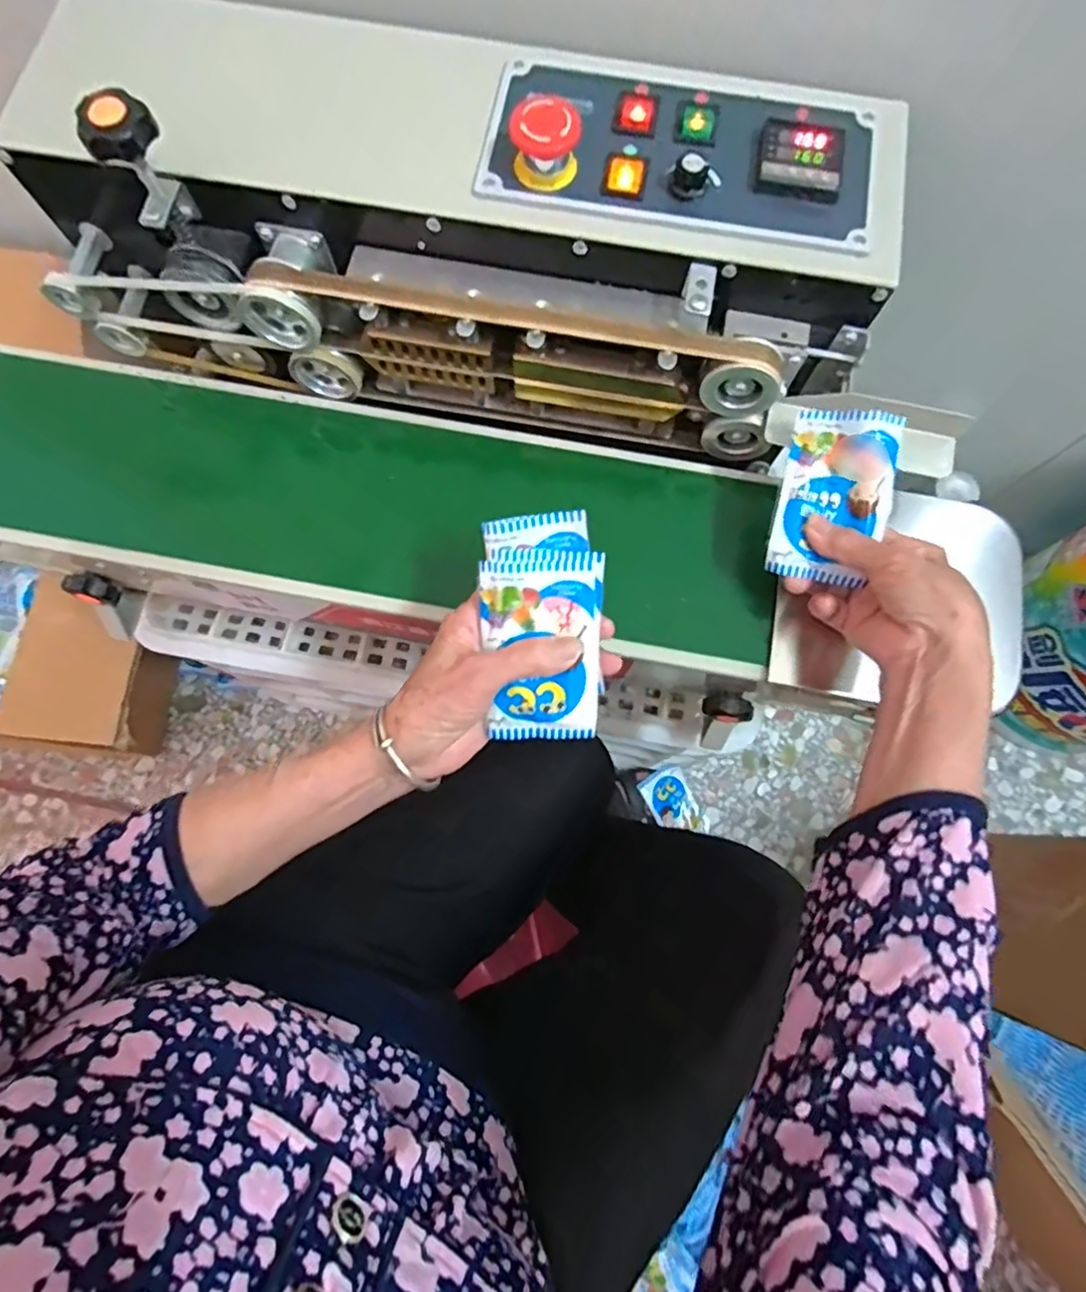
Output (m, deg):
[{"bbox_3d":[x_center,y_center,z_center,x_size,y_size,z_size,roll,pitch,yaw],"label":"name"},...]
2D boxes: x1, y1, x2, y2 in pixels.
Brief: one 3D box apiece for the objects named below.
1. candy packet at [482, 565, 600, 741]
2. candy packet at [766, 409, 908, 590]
[{"bbox_3d":[-0.001,0.005,0.350,0.064,0.007,0.101,0,106,1],"label":"candy packet"},{"bbox_3d":[0.180,-0.094,0.384,0.062,0.012,0.105,12,92,19],"label":"candy packet"}]

